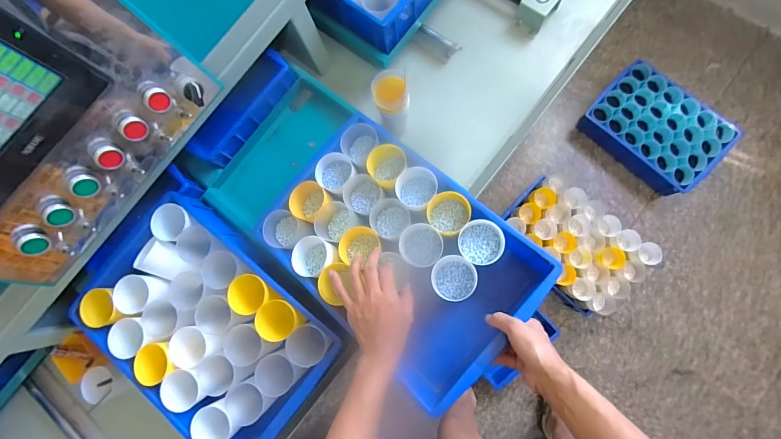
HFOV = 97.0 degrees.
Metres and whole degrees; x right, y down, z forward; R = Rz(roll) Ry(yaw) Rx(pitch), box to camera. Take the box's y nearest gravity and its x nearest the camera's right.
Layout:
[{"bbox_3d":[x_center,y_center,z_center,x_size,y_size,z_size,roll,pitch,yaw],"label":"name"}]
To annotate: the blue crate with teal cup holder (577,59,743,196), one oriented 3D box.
[{"bbox_3d":[0.901,-0.309,1.184,0.292,0.100,0.411,-45,80,-2],"label":"blue crate with teal cup holder"}]

